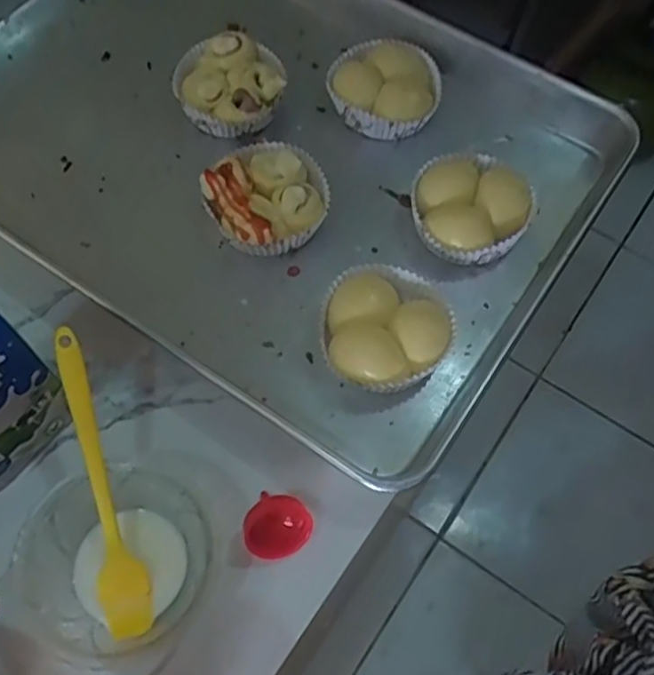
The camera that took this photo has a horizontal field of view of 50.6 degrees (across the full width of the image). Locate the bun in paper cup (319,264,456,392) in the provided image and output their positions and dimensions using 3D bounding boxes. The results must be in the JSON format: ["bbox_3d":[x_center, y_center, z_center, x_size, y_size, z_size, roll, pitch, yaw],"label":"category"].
[{"bbox_3d":[0.043,-0.003,0.524,0.095,0.036,0.096,1,63,-2],"label":"bun in paper cup"}]

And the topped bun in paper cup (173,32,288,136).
[{"bbox_3d":[-0.088,-0.228,0.634,0.101,0.047,0.098,1,62,-2],"label":"topped bun in paper cup"}]

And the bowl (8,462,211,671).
[{"bbox_3d":[-0.134,0.143,0.440,0.109,0.042,0.112,1,63,-2],"label":"bowl"}]

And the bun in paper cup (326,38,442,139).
[{"bbox_3d":[0.052,-0.229,0.628,0.099,0.031,0.097,5,62,0],"label":"bun in paper cup"}]

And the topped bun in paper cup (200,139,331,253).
[{"bbox_3d":[-0.049,-0.113,0.577,0.095,0.047,0.092,1,63,-2],"label":"topped bun in paper cup"}]

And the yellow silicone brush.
[{"bbox_3d":[-0.145,0.091,0.437,0.030,0.013,0.193,-13,90,-9],"label":"yellow silicone brush"}]

